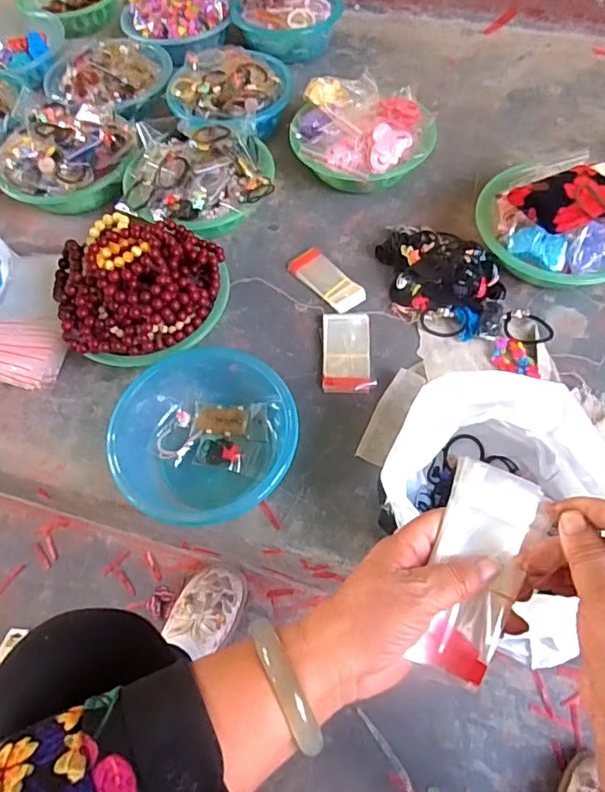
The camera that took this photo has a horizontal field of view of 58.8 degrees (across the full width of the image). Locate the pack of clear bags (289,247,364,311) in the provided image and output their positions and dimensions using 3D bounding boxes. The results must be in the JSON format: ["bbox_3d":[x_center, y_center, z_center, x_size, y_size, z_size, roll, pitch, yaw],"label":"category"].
[{"bbox_3d":[0.036,-0.178,0.820,0.056,0.013,0.129,-35,65,-16],"label":"pack of clear bags"}]

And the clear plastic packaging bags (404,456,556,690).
[{"bbox_3d":[0.107,0.104,0.324,0.056,0.014,0.125,22,76,-6],"label":"clear plastic packaging bags"}]

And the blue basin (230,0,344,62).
[{"bbox_3d":[-0.033,-0.785,1.127,0.214,0.084,0.214,-1,61,2],"label":"blue basin"}]

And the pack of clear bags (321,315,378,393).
[{"bbox_3d":[0.062,-0.062,0.754,0.067,0.014,0.129,0,61,2],"label":"pack of clear bags"}]

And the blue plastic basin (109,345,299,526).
[{"bbox_3d":[-0.116,0.039,0.679,0.223,0.076,0.227,-1,61,2],"label":"blue plastic basin"}]

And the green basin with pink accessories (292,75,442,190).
[{"bbox_3d":[0.102,-0.434,0.906,0.227,0.108,0.214,-1,61,2],"label":"green basin with pink accessories"}]

